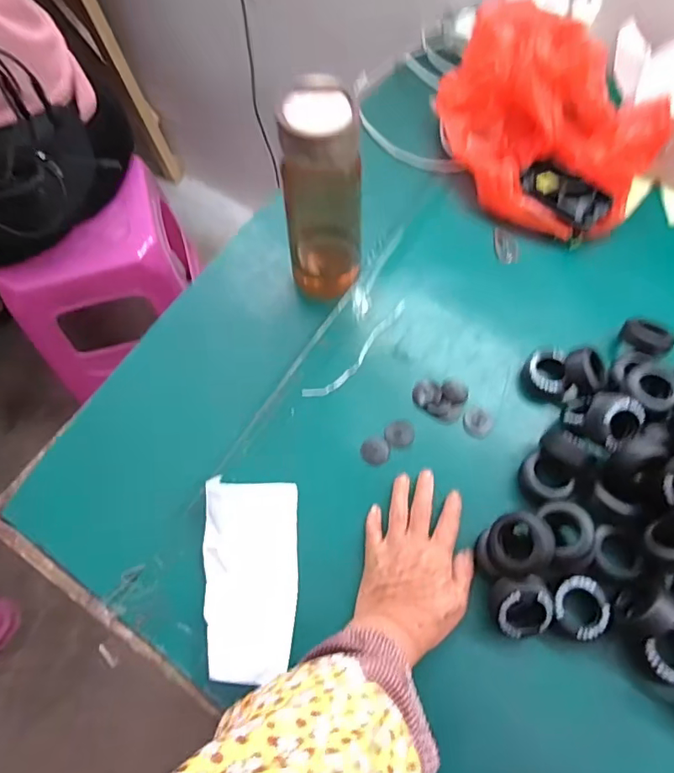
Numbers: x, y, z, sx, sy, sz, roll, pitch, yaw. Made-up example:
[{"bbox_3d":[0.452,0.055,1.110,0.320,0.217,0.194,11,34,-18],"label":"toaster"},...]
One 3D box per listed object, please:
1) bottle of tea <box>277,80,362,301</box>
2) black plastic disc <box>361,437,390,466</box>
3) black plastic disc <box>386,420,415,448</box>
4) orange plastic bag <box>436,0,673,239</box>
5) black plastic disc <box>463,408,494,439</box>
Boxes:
[{"bbox_3d":[-0.013,-0.171,0.498,0.072,0.220,0.060,-9,64,-2],"label":"bottle of tea"},{"bbox_3d":[0.037,0.063,0.502,0.027,0.005,0.027,-1,64,2],"label":"black plastic disc"},{"bbox_3d":[0.063,0.046,0.509,0.026,0.004,0.027,-1,64,2],"label":"black plastic disc"},{"bbox_3d":[0.245,-0.322,0.612,0.199,0.113,0.285,-19,64,-7],"label":"orange plastic bag"},{"bbox_3d":[0.142,0.036,0.515,0.029,0.004,0.030,-1,64,2],"label":"black plastic disc"}]

